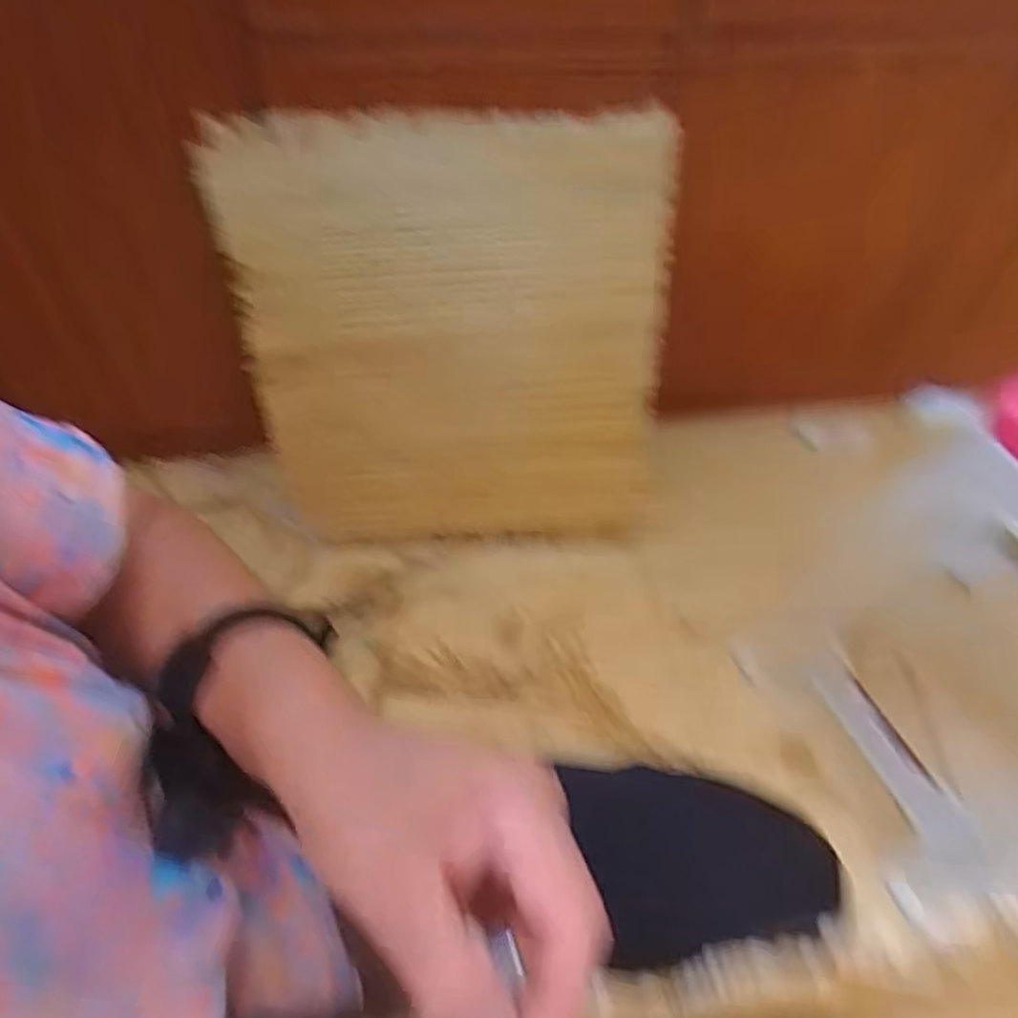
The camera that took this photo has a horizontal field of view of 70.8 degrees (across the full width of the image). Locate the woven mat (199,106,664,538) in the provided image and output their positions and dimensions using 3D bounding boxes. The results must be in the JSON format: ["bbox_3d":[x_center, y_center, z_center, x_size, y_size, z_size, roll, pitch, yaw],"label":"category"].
[{"bbox_3d":[-0.053,-0.155,0.771,0.437,0.469,0.037,-4,36,-4],"label":"woven mat"}]

